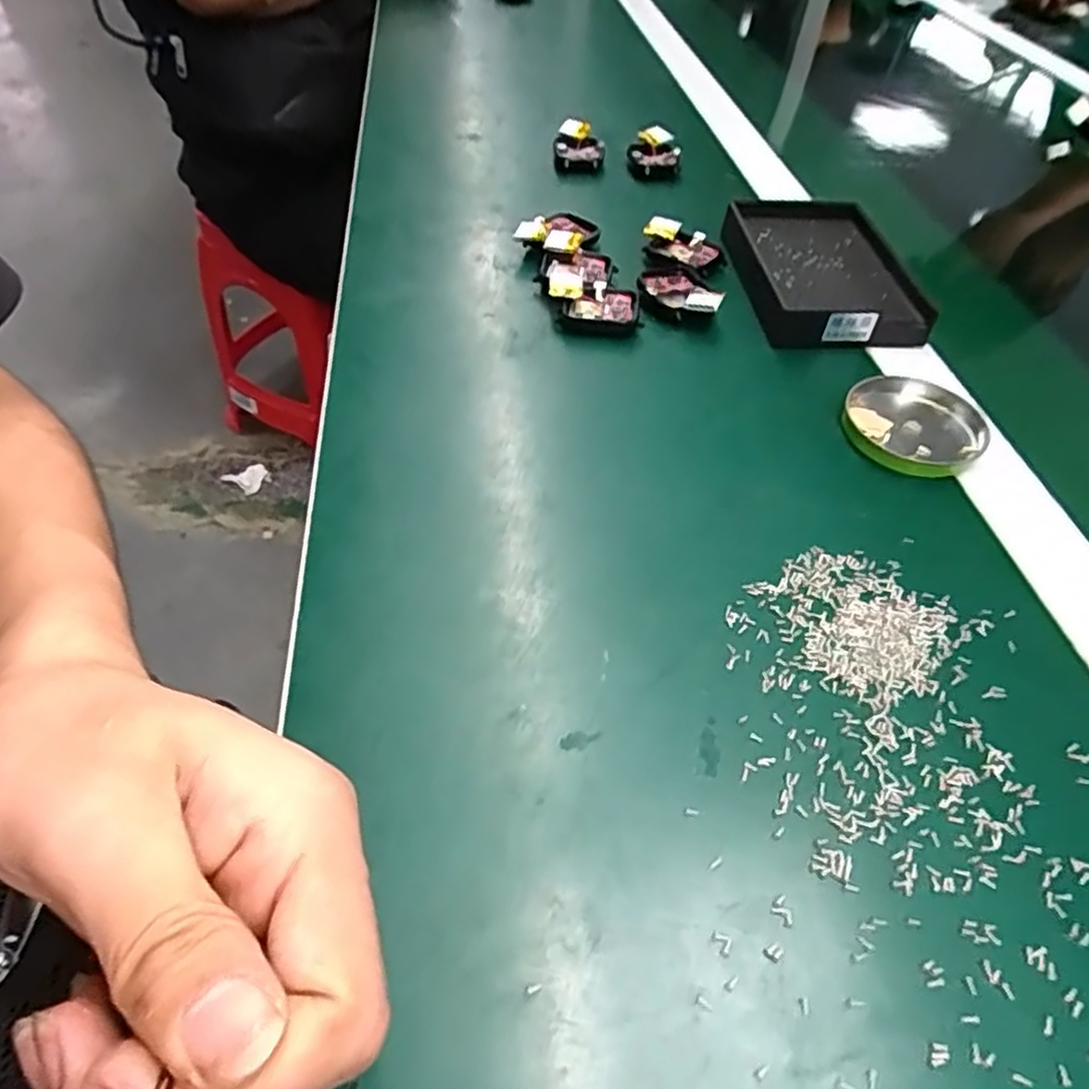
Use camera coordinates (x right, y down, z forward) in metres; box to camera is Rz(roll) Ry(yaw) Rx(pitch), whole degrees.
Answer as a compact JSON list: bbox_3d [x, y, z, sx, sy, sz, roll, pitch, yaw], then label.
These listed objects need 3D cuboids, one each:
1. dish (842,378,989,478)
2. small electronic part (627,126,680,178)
[{"bbox_3d":[0.183,-0.060,0.353,0.063,0.010,0.064,1,50,-2],"label":"dish"},{"bbox_3d":[0.085,-0.302,0.550,0.040,0.018,0.059,9,50,5],"label":"small electronic part"}]

